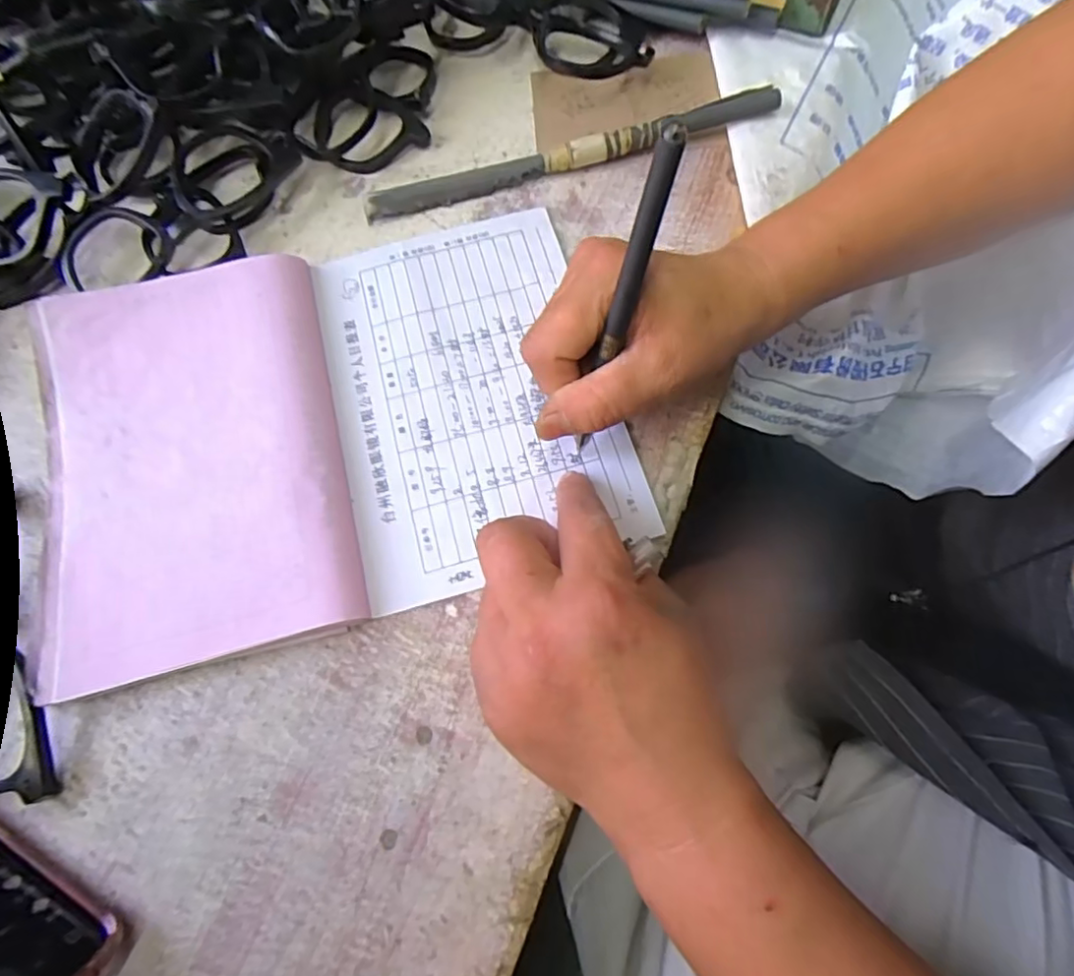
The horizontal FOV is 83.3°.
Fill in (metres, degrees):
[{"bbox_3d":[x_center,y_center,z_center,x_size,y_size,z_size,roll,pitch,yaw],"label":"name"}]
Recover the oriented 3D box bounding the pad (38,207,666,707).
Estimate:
[{"bbox_3d":[-0.094,-0.032,0.278,0.250,0.014,0.188,-14,70,-7],"label":"pad"}]

